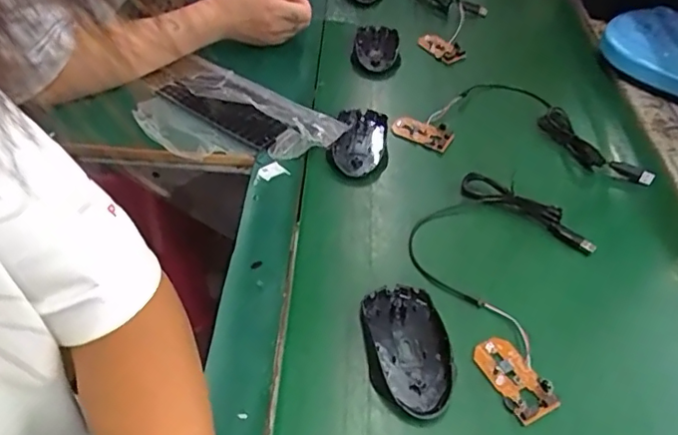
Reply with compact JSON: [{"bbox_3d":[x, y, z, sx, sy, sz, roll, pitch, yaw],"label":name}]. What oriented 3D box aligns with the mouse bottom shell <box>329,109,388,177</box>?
[{"bbox_3d":[0.023,-0.088,0.624,0.055,0.022,0.099,8,46,3],"label":"mouse bottom shell"}]

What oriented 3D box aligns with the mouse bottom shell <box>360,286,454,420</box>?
[{"bbox_3d":[0.054,0.102,0.442,0.062,0.012,0.109,-3,46,-6],"label":"mouse bottom shell"}]

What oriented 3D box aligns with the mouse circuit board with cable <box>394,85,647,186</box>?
[{"bbox_3d":[0.217,-0.117,0.656,0.275,0.016,0.156,14,47,10],"label":"mouse circuit board with cable"}]

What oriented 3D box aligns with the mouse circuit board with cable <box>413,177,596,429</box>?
[{"bbox_3d":[0.131,0.051,0.495,0.151,0.017,0.218,21,48,16],"label":"mouse circuit board with cable"}]

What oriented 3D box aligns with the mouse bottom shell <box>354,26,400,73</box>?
[{"bbox_3d":[0.051,-0.236,0.764,0.060,0.019,0.100,6,46,2],"label":"mouse bottom shell"}]

